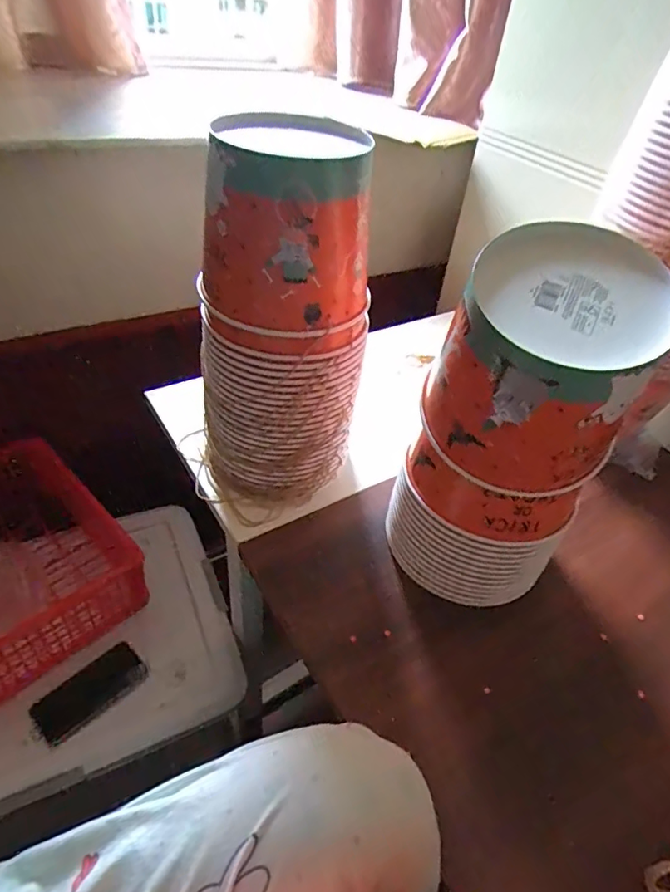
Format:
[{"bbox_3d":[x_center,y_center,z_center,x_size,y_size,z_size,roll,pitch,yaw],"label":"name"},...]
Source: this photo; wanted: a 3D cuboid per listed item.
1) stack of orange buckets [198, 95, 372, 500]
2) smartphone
[{"bbox_3d":[-0.052,-0.127,0.524,0.159,0.356,0.181,-2,43,-10],"label":"stack of orange buckets"},{"bbox_3d":[-0.374,0.378,0.797,0.156,0.009,0.077,-31,61,-32],"label":"smartphone"}]

